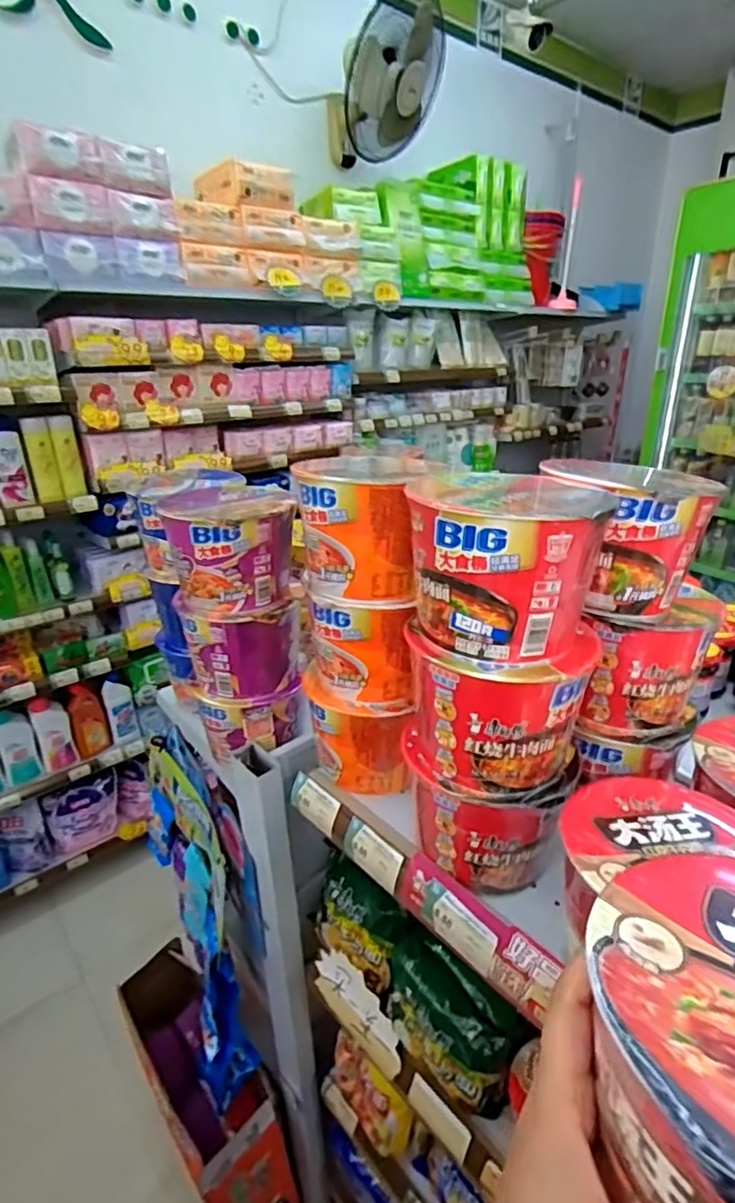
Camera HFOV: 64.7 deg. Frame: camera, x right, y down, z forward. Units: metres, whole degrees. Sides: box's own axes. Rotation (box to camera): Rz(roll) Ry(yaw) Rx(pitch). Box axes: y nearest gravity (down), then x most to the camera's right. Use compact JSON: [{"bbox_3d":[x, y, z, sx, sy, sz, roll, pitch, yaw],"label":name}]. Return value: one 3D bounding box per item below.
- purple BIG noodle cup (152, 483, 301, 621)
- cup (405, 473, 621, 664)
[{"bbox_3d":[-0.150,-0.056,0.631,0.128,0.108,0.134,-14,27,-29],"label":"purple BIG noodle cup"},{"bbox_3d":[0.093,-0.031,0.425,0.126,0.108,0.130,-1,23,-1],"label":"cup"}]

